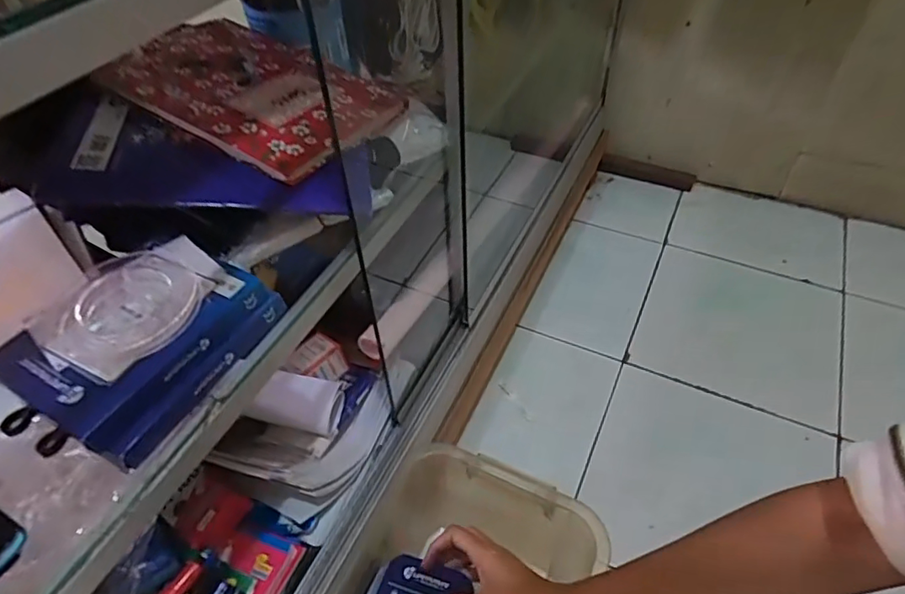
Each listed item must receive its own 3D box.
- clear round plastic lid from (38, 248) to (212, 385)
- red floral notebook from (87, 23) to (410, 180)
[{"bbox_3d":[-0.203,0.006,0.339,0.080,0.012,0.083,-1,47,1],"label":"clear round plastic lid"},{"bbox_3d":[-0.159,-0.170,0.445,0.195,0.013,0.155,25,48,8],"label":"red floral notebook"}]

